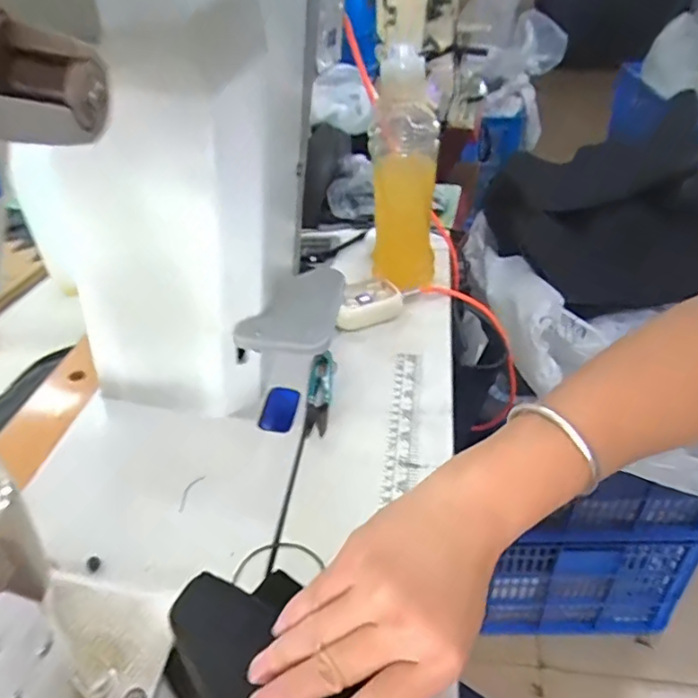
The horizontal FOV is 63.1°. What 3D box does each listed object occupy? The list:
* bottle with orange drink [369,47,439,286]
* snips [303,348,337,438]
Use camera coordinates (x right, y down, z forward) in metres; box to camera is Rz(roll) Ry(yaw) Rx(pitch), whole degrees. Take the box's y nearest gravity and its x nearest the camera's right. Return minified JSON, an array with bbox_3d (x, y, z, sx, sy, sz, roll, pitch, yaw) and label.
[{"bbox_3d":[0.055,-0.162,0.566,0.062,0.236,0.049,-5,37,-2],"label":"bottle with orange drink"},{"bbox_3d":[-0.026,0.036,0.495,0.023,0.011,0.097,1,37,7],"label":"snips"}]

